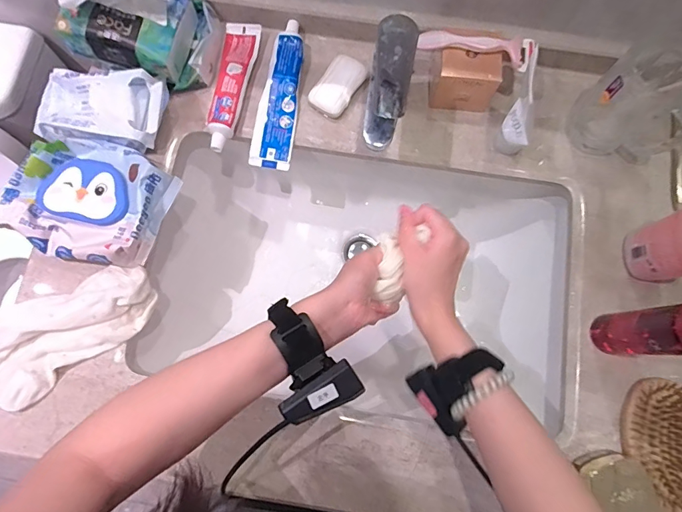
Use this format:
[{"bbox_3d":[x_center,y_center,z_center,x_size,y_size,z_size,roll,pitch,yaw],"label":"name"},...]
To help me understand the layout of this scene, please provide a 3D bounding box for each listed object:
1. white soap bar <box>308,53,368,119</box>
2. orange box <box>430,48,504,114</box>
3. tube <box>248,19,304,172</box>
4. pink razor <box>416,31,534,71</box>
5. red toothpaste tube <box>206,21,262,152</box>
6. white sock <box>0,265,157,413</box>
[{"bbox_3d":[-0.005,-0.220,0.540,0.051,0.027,0.081,38,80,7],"label":"white soap bar"},{"bbox_3d":[0.152,-0.214,0.519,0.076,0.068,0.041,12,78,2],"label":"orange box"},{"bbox_3d":[-0.079,-0.211,0.536,0.049,0.027,0.193,8,78,1],"label":"tube"},{"bbox_3d":[0.159,-0.247,0.486,0.131,0.015,0.039,13,78,2],"label":"pink razor"},{"bbox_3d":[-0.139,-0.222,0.539,0.043,0.020,0.183,6,78,1],"label":"red toothpaste tube"},{"bbox_3d":[-0.320,0.075,0.473,0.205,0.031,0.114,-36,80,-8],"label":"white sock"}]

